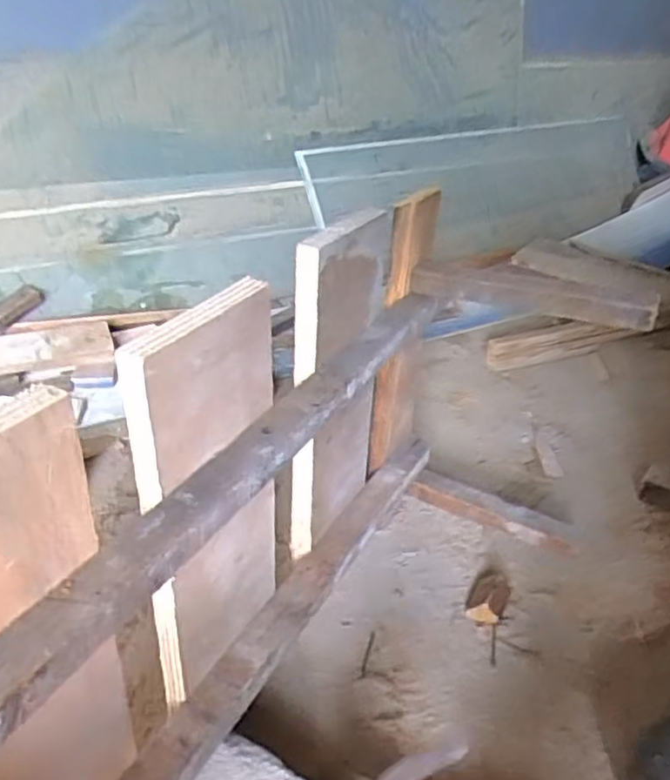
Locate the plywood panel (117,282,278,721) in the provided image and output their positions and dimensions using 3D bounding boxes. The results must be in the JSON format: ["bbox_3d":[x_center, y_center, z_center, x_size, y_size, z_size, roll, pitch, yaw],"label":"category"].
[{"bbox_3d":[-0.074,0.065,0.428,0.019,0.255,0.119,20,35,26],"label":"plywood panel"}]

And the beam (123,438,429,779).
[{"bbox_3d":[-0.049,0.184,0.515,0.036,0.022,0.565,17,34,23],"label":"beam"}]

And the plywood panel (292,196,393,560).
[{"bbox_3d":[0.005,-0.002,0.558,0.022,0.277,0.132,19,34,25],"label":"plywood panel"}]

